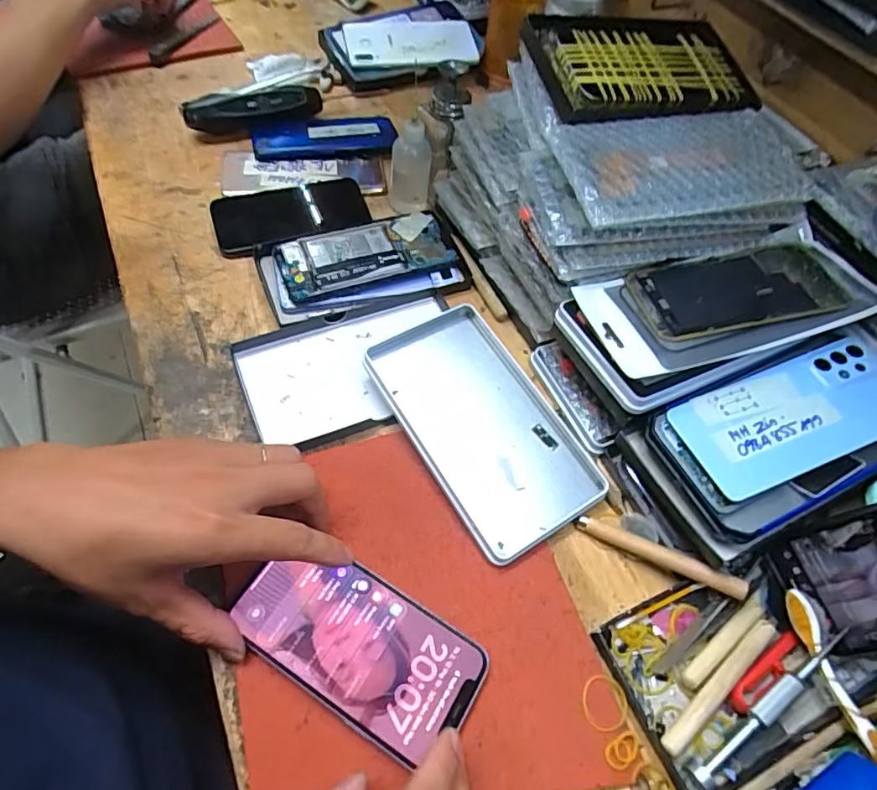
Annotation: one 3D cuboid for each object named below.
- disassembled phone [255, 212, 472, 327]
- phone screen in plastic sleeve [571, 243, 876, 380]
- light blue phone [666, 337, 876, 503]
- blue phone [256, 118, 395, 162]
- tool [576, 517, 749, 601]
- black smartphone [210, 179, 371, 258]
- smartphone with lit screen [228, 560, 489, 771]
[{"bbox_3d":[-0.067,-0.117,0.472,0.173,0.015,0.092,-15,60,-14],"label":"disassembled phone"},{"bbox_3d":[0.206,-0.066,0.370,0.195,0.014,0.085,-14,58,-5],"label":"phone screen in plastic sleeve"},{"bbox_3d":[0.235,0.012,0.346,0.151,0.004,0.071,-22,59,-6],"label":"light blue phone"},{"bbox_3d":[-0.122,-0.278,0.573,0.149,0.010,0.071,-6,58,-9],"label":"blue phone"},{"bbox_3d":[0.142,0.103,0.342,0.103,0.011,0.010,20,59,26],"label":"tool"},{"bbox_3d":[-0.139,-0.172,0.502,0.144,0.013,0.080,-13,59,-13],"label":"black smartphone"},{"bbox_3d":[-0.046,0.142,0.305,0.141,0.006,0.073,28,61,12],"label":"smartphone with lit screen"}]

